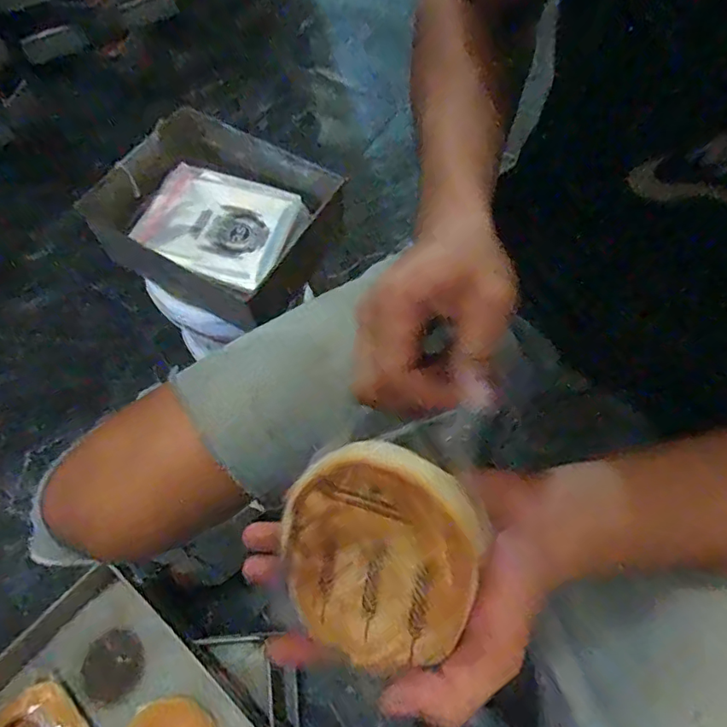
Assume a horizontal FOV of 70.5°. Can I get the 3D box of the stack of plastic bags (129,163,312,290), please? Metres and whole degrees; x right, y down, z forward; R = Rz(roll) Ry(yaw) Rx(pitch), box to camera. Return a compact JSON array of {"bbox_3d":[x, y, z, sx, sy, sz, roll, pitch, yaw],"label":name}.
[{"bbox_3d":[-0.189,-0.181,0.666,0.193,0.034,0.151,23,67,10],"label":"stack of plastic bags"}]

